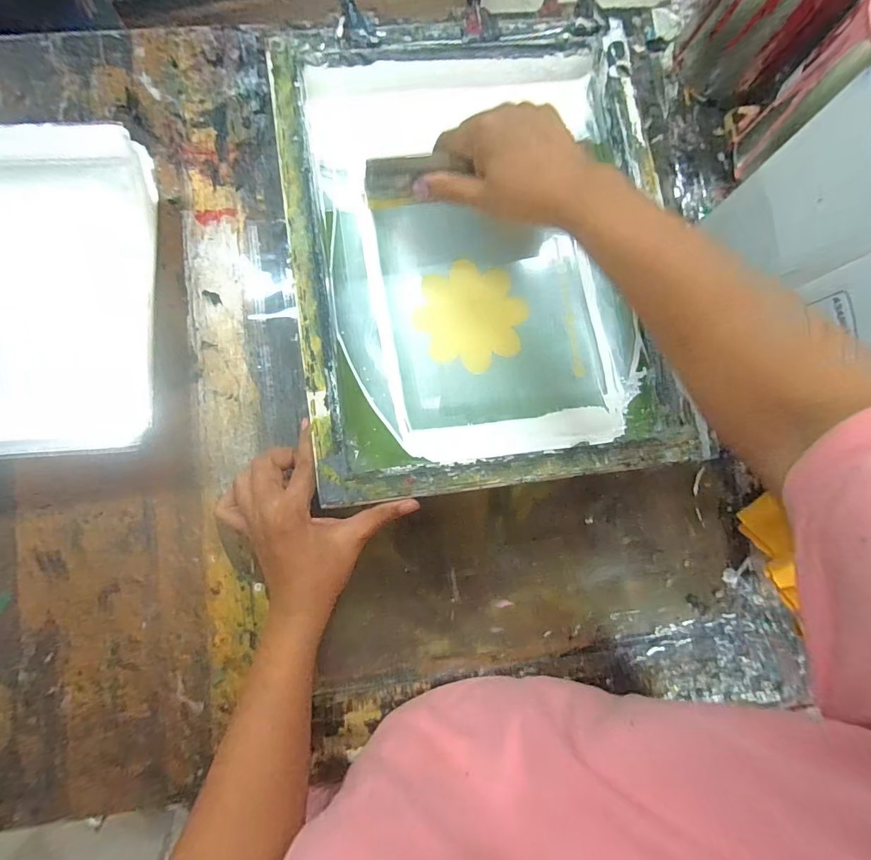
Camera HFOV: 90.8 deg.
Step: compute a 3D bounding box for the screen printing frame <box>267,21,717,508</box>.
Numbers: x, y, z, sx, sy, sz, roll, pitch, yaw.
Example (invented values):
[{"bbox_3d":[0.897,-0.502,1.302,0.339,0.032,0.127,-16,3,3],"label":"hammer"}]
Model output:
[{"bbox_3d":[0.044,-0.165,0.406,0.340,0.065,0.431,-7,84,-7],"label":"screen printing frame"}]

